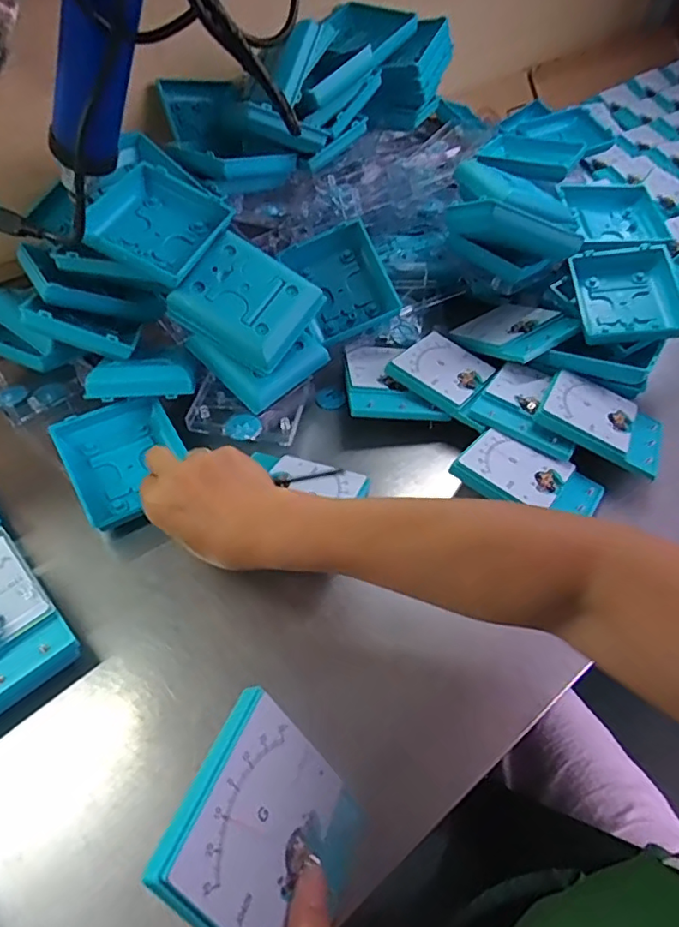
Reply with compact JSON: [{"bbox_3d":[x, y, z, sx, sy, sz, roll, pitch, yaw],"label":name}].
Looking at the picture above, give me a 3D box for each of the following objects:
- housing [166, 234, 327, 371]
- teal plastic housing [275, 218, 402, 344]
[{"bbox_3d":[-0.083,-0.147,0.498,0.108,0.030,0.092,34,78,-3],"label":"housing"},{"bbox_3d":[0.003,-0.187,0.570,0.090,0.020,0.111,-26,83,11],"label":"teal plastic housing"}]

